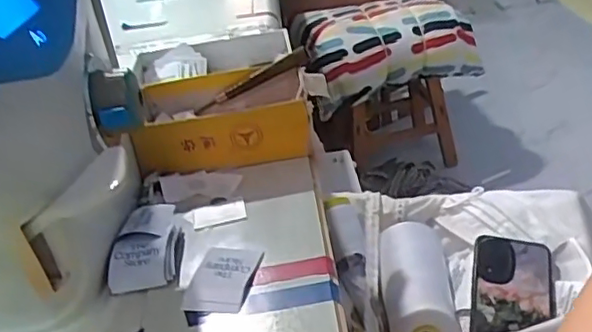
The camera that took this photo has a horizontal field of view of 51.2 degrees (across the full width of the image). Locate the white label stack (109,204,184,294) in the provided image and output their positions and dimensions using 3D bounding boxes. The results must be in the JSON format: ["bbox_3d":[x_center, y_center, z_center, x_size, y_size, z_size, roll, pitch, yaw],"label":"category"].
[{"bbox_3d":[-0.101,0.053,0.427,0.043,0.019,0.074,-8,31,2],"label":"white label stack"}]

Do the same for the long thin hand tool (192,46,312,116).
[{"bbox_3d":[-0.041,-0.076,0.558,0.113,0.018,0.013,-26,29,11],"label":"long thin hand tool"}]

